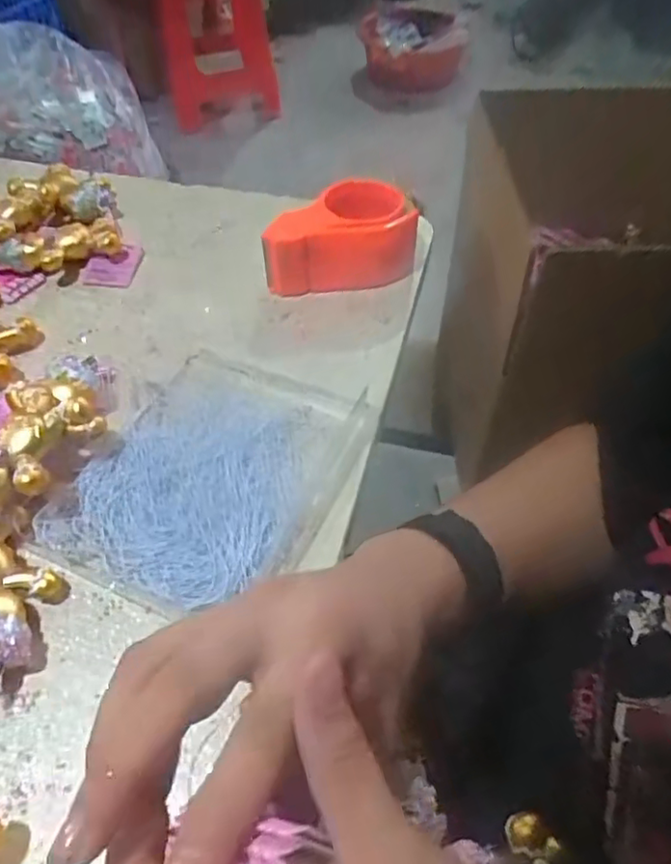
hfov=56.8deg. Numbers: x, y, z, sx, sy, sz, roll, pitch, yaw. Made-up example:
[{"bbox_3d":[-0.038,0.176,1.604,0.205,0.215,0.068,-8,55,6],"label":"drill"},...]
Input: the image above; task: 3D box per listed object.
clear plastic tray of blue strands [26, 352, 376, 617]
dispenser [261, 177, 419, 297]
[{"bbox_3d":[-0.089,0.026,0.450,0.173,0.028,0.209,21,55,16],"label":"clear plastic tray of blue strands"},{"bbox_3d":[0.002,-0.189,0.599,0.148,0.076,0.096,-9,53,-7],"label":"dispenser"}]

